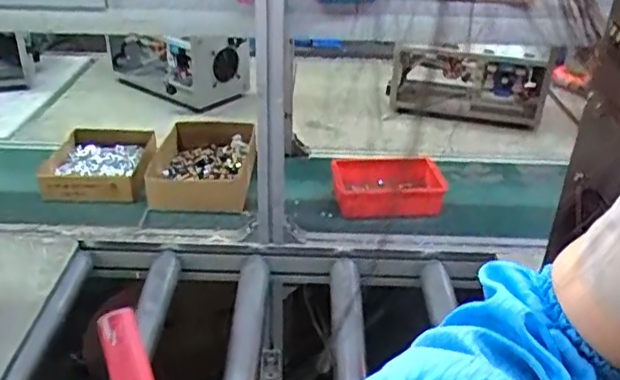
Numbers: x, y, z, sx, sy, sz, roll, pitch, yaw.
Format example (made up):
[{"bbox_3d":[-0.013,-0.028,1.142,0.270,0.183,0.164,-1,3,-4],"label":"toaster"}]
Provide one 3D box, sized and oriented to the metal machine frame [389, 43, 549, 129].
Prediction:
[{"bbox_3d":[0.385,-0.277,1.558,0.364,0.166,0.139,12,31,18],"label":"metal machine frame"}]

